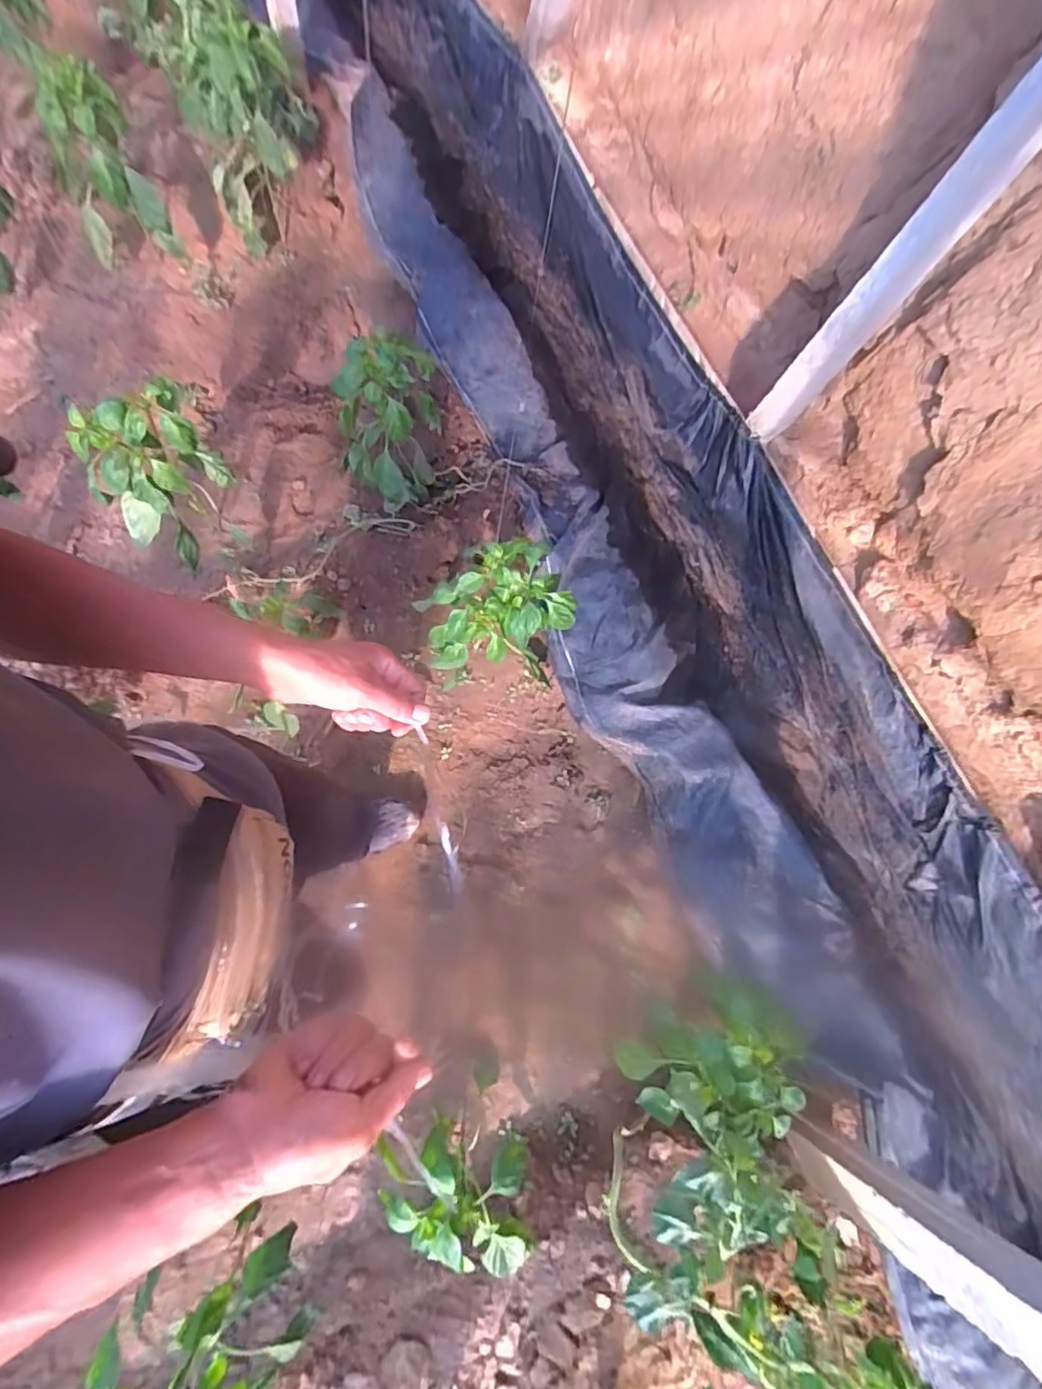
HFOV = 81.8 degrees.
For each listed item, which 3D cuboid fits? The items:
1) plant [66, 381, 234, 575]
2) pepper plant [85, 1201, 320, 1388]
[{"bbox_3d":[-0.809,-0.476,1.376,0.275,0.408,0.191,-39,81,-17],"label":"plant"},{"bbox_3d":[-0.509,1.092,1.006,0.281,0.421,0.214,-23,77,-14],"label":"pepper plant"}]

